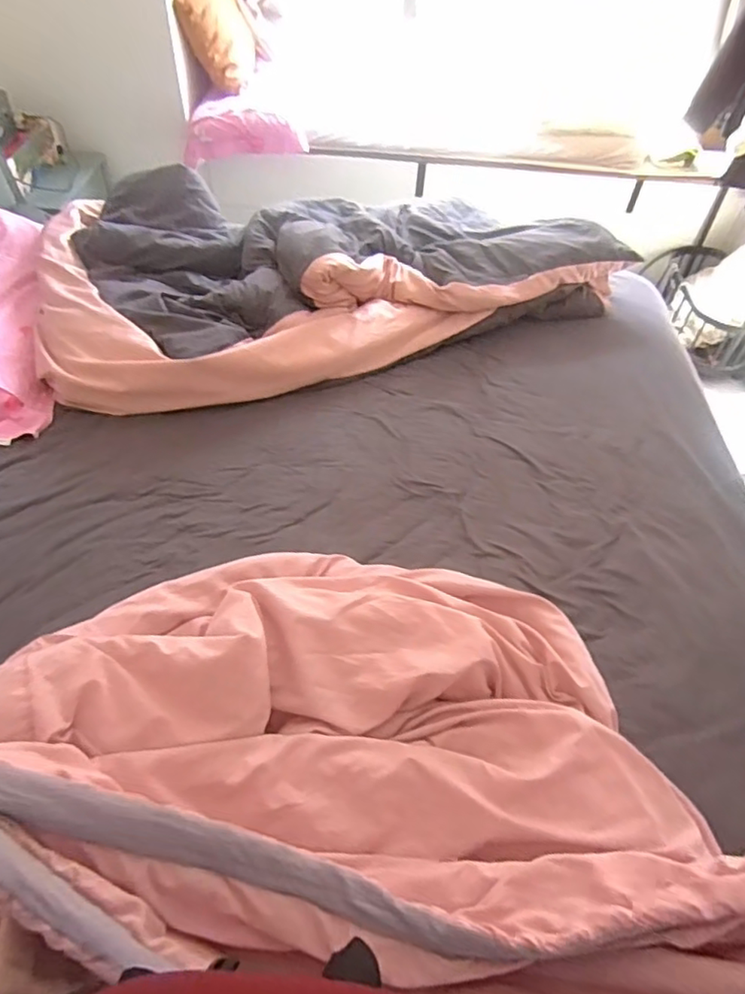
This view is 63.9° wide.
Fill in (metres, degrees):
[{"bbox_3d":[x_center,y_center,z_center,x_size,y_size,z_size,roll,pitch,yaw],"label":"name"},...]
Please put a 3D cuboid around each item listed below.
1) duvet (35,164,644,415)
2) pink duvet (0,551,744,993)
[{"bbox_3d":[-0.125,-0.622,1.593,1.391,0.224,0.732,-15,54,-16],"label":"duvet"},{"bbox_3d":[0.012,0.223,0.673,0.847,0.366,0.548,7,49,3],"label":"pink duvet"}]

